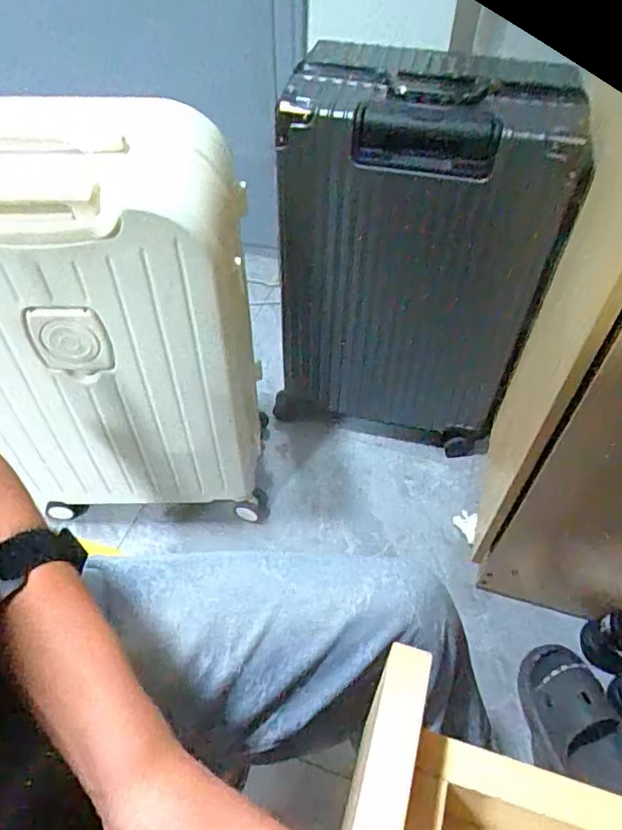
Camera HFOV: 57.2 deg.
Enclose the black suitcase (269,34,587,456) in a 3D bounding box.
[{"bbox_3d":[0.195,-0.271,1.080,0.439,0.657,0.317,15,52,12],"label":"black suitcase"}]

